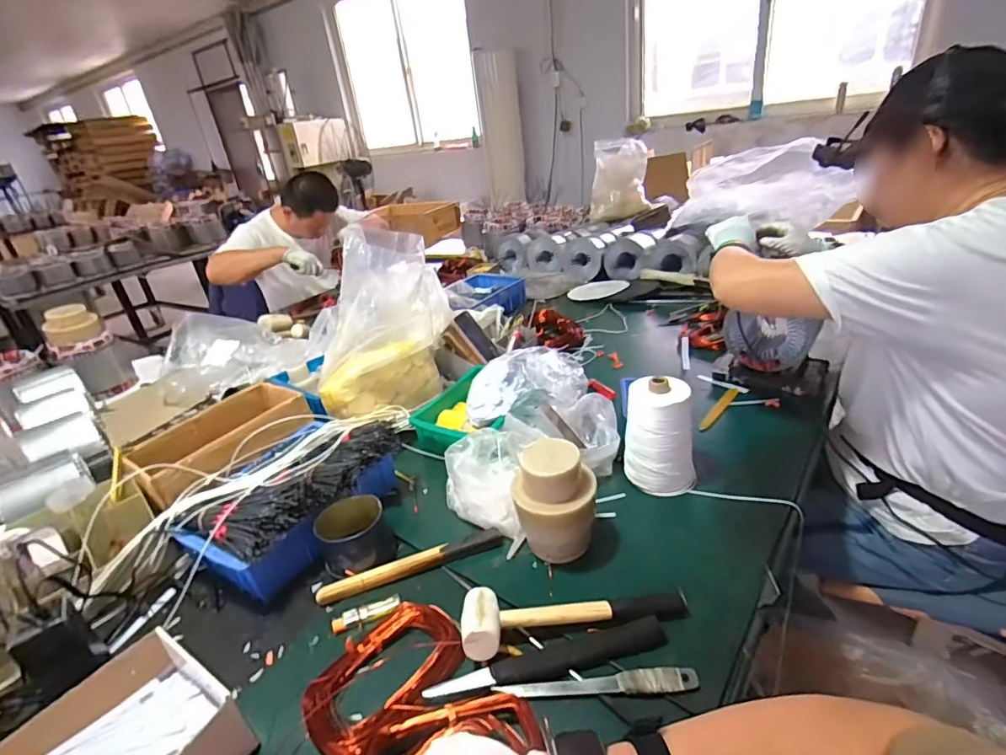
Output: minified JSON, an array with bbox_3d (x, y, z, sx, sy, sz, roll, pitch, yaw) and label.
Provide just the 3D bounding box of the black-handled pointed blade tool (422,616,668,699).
[{"bbox_3d":[0.050,0.309,0.553,0.266,0.022,0.034,-11,27,-7],"label":"black-handled pointed blade tool"}]

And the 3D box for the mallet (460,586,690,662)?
[{"bbox_3d":[0.083,0.270,0.593,0.263,0.051,0.090,-9,27,-4],"label":"mallet"}]

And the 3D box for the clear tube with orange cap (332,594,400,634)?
[{"bbox_3d":[-0.175,0.305,0.650,0.086,0.012,0.023,-16,28,-16],"label":"clear tube with orange cap"}]

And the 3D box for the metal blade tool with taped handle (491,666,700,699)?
[{"bbox_3d":[0.099,0.323,0.526,0.203,0.004,0.023,-7,44,1],"label":"metal blade tool with taped handle"}]

